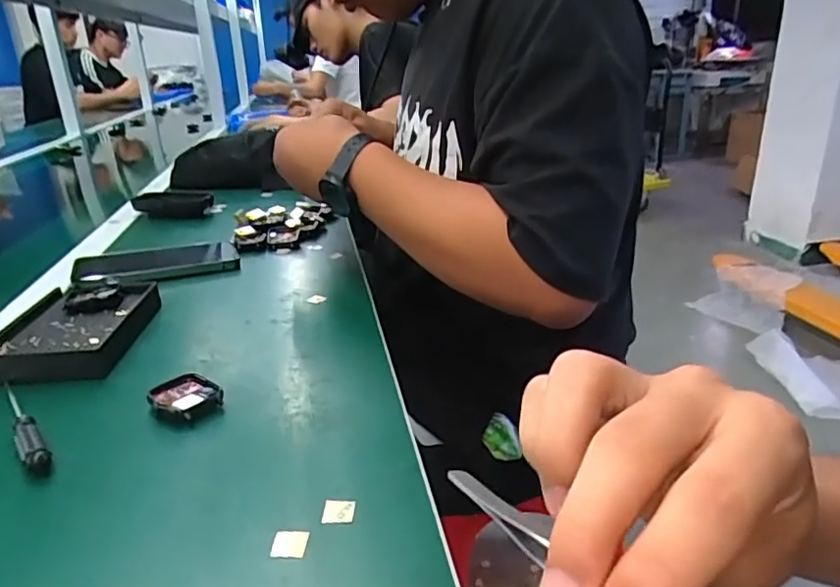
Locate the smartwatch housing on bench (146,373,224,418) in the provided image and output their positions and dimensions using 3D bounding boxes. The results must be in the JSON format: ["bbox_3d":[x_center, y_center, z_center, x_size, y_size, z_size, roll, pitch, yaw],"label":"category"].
[{"bbox_3d":[-0.153,0.069,0.390,0.040,0.011,0.037,14,27,34],"label":"smartwatch housing on bench"}]

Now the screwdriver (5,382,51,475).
[{"bbox_3d":[-0.252,0.079,0.373,0.013,0.014,0.129,-19,28,-37],"label":"screwdriver"}]

